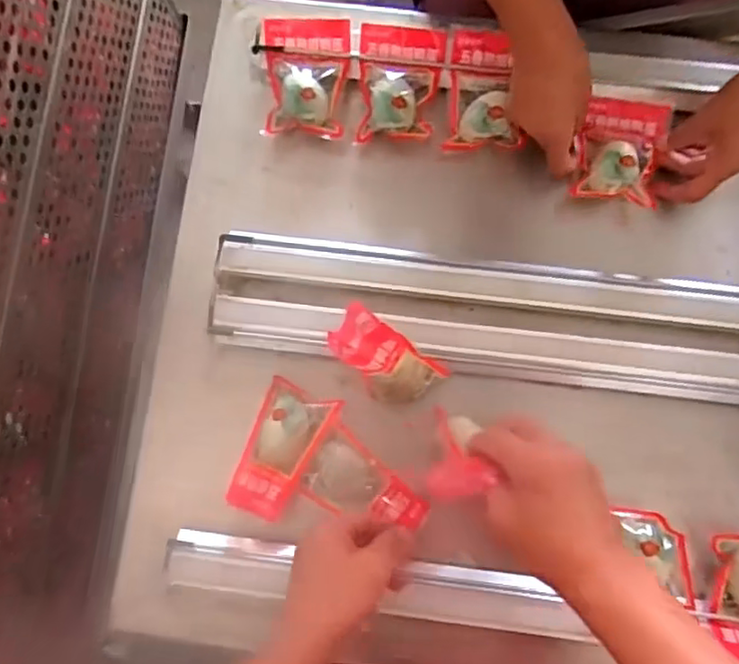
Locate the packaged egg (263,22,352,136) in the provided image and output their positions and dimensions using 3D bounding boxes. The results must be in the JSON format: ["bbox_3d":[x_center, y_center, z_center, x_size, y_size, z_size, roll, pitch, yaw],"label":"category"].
[{"bbox_3d":[-0.065,-0.261,0.639,0.086,0.033,0.114,3,81,3],"label":"packaged egg"}]

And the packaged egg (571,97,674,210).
[{"bbox_3d":[0.255,-0.176,0.629,0.072,0.056,0.100,9,81,4],"label":"packaged egg"}]

